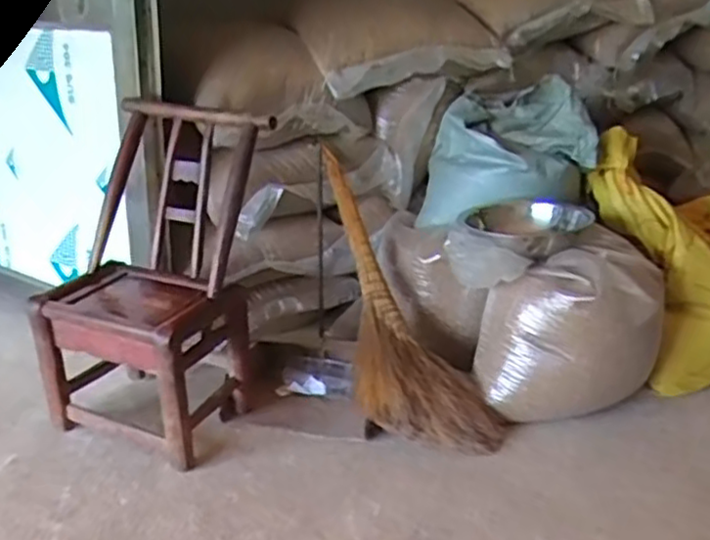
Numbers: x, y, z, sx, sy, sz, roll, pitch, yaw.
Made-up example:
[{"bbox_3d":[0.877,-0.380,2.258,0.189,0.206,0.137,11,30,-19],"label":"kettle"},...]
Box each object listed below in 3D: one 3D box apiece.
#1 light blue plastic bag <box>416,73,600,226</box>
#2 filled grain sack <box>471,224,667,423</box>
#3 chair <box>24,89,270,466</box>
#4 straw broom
[{"bbox_3d":[0.379,-0.284,1.734,0.409,0.333,0.223,4,19,4],"label":"light blue plastic bag"},{"bbox_3d":[0.479,0.114,1.549,0.352,0.336,0.315,10,21,22],"label":"filled grain sack"},{"bbox_3d":[-0.414,0.015,1.418,0.383,0.639,0.318,11,23,25],"label":"chair"},{"bbox_3d":[0.068,0.069,1.552,0.269,0.112,0.731,-10,61,-27],"label":"straw broom"}]

